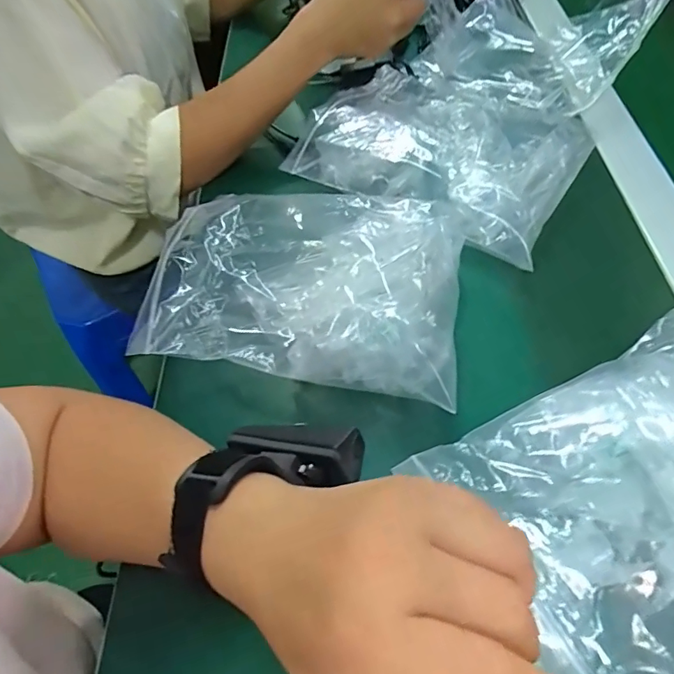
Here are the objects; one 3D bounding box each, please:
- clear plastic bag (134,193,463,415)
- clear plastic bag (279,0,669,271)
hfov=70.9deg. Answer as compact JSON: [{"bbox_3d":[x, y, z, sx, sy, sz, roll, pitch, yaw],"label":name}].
[{"bbox_3d":[-0.025,-0.039,0.347,0.222,0.043,0.154,7,58,8],"label":"clear plastic bag"},{"bbox_3d":[0.158,-0.266,0.486,0.230,0.046,0.405,26,62,19],"label":"clear plastic bag"}]

